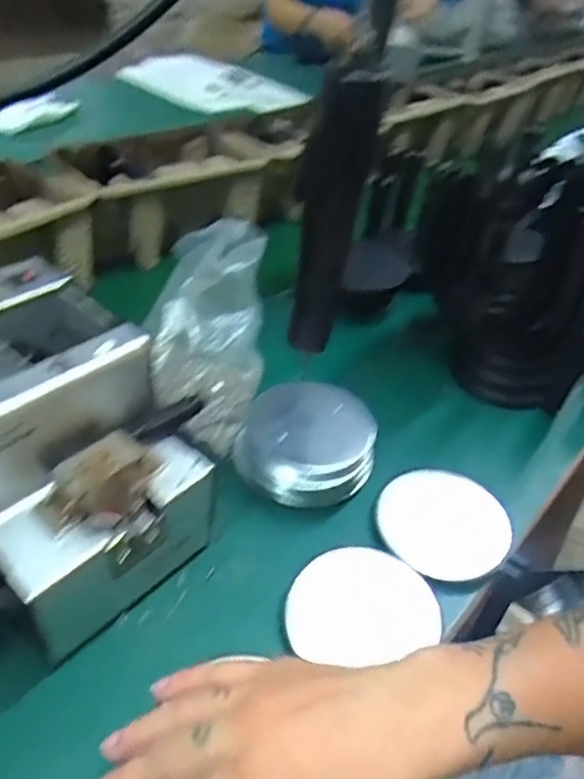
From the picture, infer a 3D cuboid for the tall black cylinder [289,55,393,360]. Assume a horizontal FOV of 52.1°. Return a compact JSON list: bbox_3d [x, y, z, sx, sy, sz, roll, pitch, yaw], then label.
[{"bbox_3d":[0.024,-0.111,0.393,0.042,0.186,0.041,9,40,1],"label":"tall black cylinder"}]

